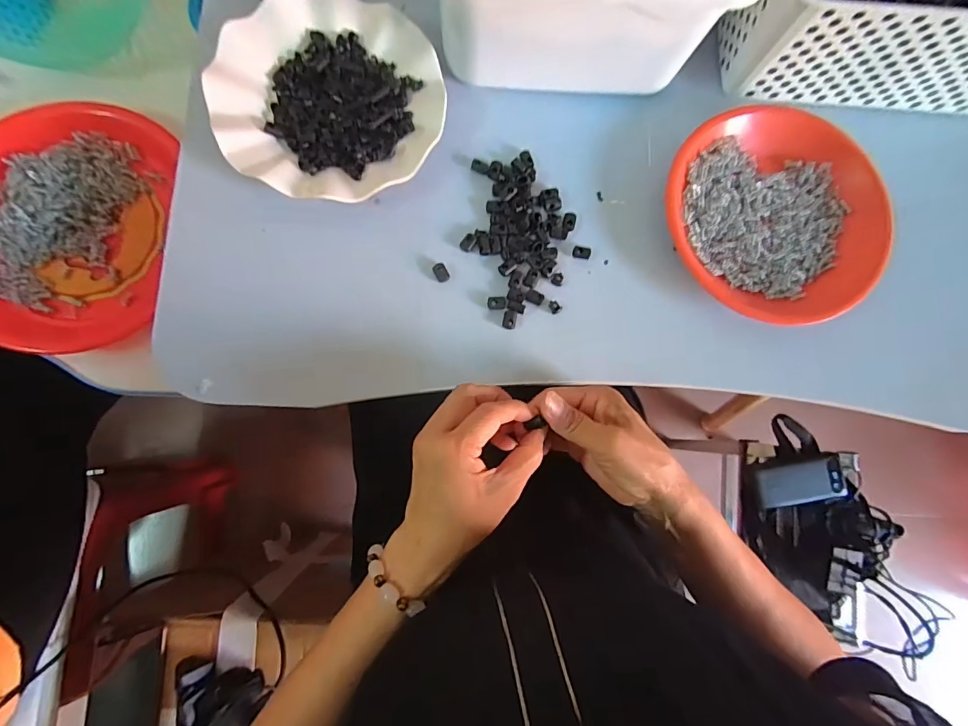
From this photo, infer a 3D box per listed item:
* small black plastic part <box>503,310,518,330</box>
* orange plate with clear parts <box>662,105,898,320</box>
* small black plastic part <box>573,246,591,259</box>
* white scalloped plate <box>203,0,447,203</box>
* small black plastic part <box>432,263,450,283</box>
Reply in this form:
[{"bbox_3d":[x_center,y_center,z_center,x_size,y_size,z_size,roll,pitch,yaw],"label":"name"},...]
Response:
[{"bbox_3d":[0.022,-0.036,0.376,0.011,0.004,0.015,12,82,-2],"label":"small black plastic part"},{"bbox_3d":[0.256,-0.136,0.399,0.189,0.030,0.183,0,82,-4],"label":"orange plate with clear parts"},{"bbox_3d":[0.086,-0.097,0.395,0.016,0.004,0.010,9,82,-2],"label":"small black plastic part"},{"bbox_3d":[-0.130,-0.220,0.379,0.178,0.029,0.177,0,82,-4],"label":"white scalloped plate"},{"bbox_3d":[-0.036,-0.076,0.375,0.011,0.004,0.016,-28,85,-7],"label":"small black plastic part"}]

